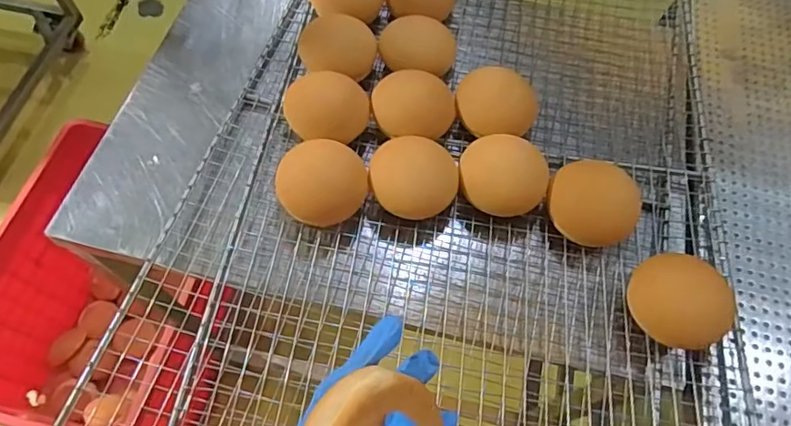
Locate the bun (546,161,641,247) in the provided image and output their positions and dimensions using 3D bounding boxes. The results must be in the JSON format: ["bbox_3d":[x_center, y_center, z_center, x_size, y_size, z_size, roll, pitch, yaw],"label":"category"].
[{"bbox_3d":[0.220,-0.007,0.604,0.093,0.060,0.088,7,64,0],"label":"bun"}]

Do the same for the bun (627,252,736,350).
[{"bbox_3d":[0.285,0.092,0.549,0.093,0.052,0.085,1,64,-3],"label":"bun"}]

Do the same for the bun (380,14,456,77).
[{"bbox_3d":[0.027,-0.211,0.698,0.099,0.056,0.076,8,64,1],"label":"bun"}]

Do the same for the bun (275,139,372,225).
[{"bbox_3d":[-0.080,-0.028,0.604,0.093,0.065,0.086,4,64,-1],"label":"bun"}]

